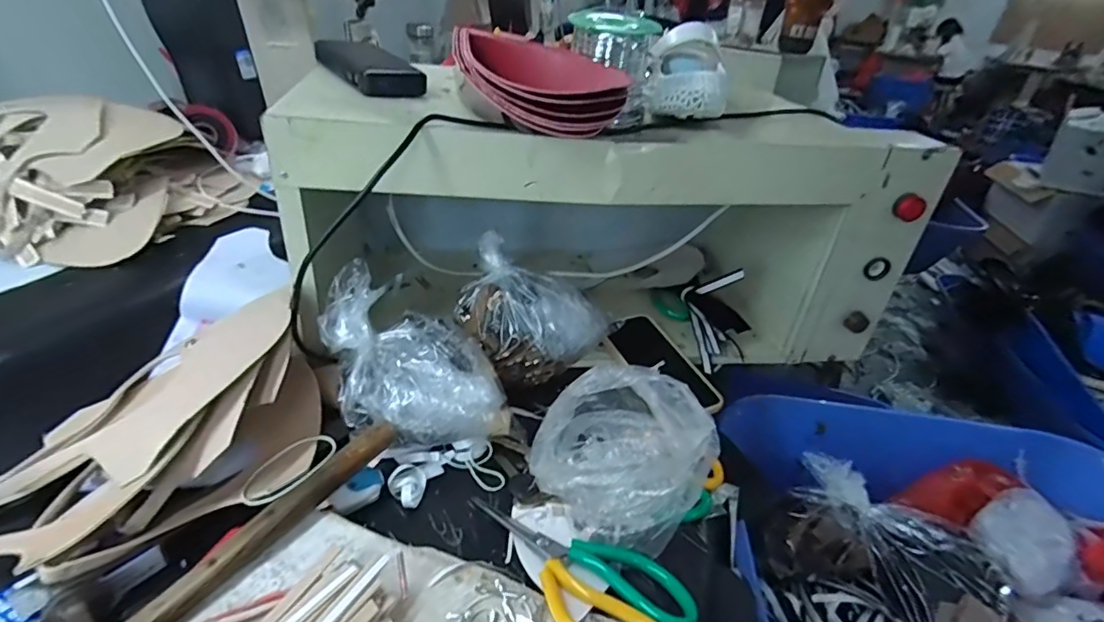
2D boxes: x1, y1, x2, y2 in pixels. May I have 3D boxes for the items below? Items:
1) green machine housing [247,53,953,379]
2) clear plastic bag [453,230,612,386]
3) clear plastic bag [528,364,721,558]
[{"bbox_3d":[0.056,-0.121,0.676,0.652,0.270,0.294,-1,33,-12],"label":"green machine housing"},{"bbox_3d":[-0.017,-0.001,0.587,0.158,0.114,0.093,-8,35,-23],"label":"clear plastic bag"},{"bbox_3d":[0.055,0.112,0.424,0.122,0.139,0.083,25,36,27],"label":"clear plastic bag"}]

